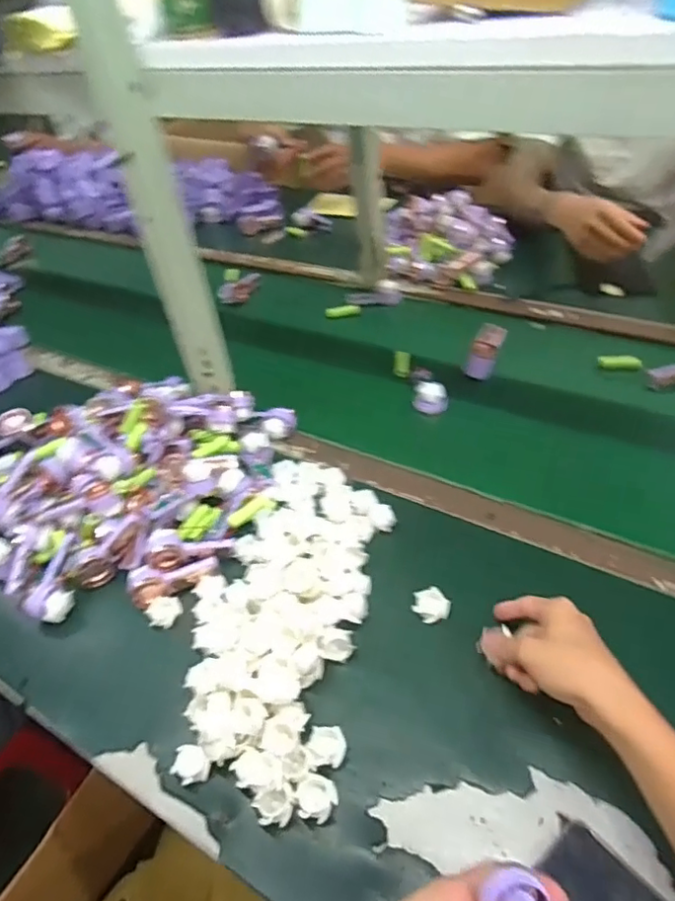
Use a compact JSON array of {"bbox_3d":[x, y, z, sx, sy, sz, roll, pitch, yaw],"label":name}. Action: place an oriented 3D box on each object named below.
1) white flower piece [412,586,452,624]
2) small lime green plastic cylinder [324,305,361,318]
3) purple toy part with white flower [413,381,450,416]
[{"bbox_3d":[0.093,0.154,0.583,0.030,0.018,0.036,-34,48,-24],"label":"white flower piece"},{"bbox_3d":[0.010,-0.247,1.046,0.062,0.019,0.018,-6,44,1],"label":"small lime green plastic cylinder"},{"bbox_3d":[0.131,-0.074,0.815,0.046,0.033,0.032,13,47,22],"label":"purple toy part with white flower"}]

